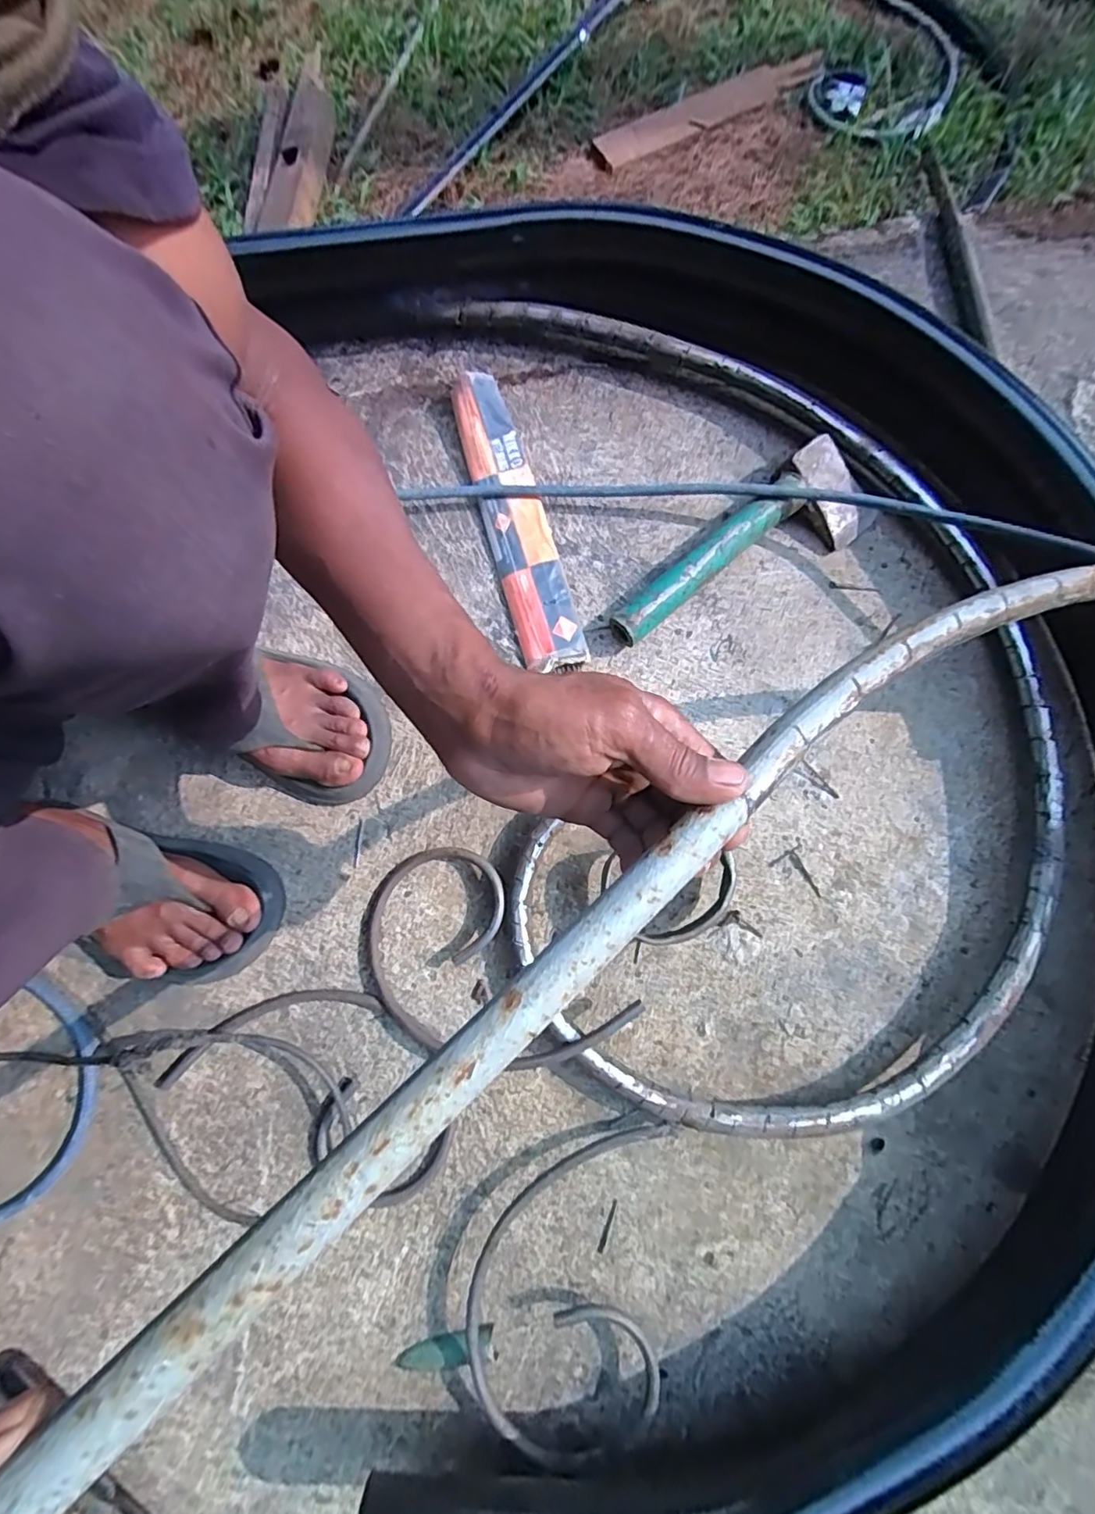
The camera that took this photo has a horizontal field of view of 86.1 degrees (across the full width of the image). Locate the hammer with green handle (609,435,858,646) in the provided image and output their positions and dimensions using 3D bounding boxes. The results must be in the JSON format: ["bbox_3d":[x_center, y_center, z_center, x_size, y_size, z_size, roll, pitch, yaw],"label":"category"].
[{"bbox_3d":[0.174,-0.173,0.524,0.258,0.043,0.082,-39,81,-7],"label":"hammer with green handle"}]

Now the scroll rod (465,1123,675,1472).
[{"bbox_3d":[0.013,0.365,0.417,0.134,0.034,0.203,4,79,1],"label":"scroll rod"}]

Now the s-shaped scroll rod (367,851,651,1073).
[{"bbox_3d":[-0.058,0.171,0.459,0.214,0.038,0.142,42,82,8],"label":"s-shaped scroll rod"}]

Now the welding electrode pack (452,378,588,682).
[{"bbox_3d":[-0.029,-0.219,0.542,0.055,0.028,0.289,-16,79,-3],"label":"welding electrode pack"}]

